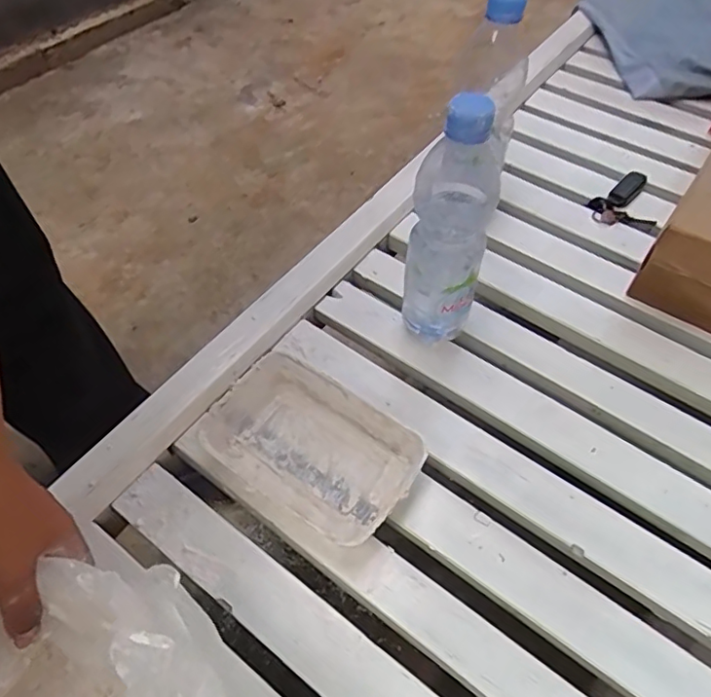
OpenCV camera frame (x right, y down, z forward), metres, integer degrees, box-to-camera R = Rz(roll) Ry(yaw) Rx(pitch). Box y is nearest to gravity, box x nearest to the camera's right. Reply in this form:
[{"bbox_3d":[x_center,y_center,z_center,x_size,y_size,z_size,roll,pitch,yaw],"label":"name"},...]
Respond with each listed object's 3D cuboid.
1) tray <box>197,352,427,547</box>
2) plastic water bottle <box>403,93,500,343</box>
[{"bbox_3d":[-0.039,0.084,0.481,0.174,0.039,0.110,32,60,19],"label":"tray"},{"bbox_3d":[0.078,-0.092,0.486,0.066,0.247,0.061,11,57,7],"label":"plastic water bottle"}]

